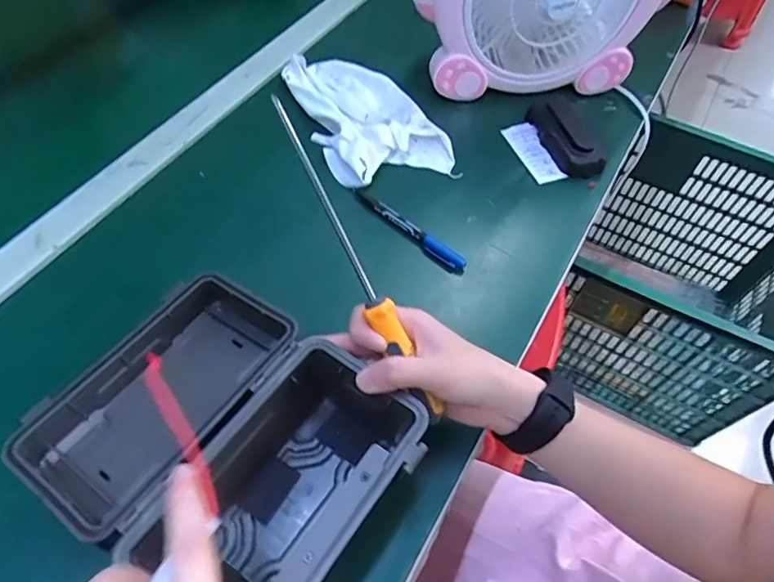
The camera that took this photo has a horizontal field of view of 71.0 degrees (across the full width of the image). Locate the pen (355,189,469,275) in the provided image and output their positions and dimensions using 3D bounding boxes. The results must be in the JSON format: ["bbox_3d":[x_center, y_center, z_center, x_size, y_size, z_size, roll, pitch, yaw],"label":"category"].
[{"bbox_3d":[0.020,-0.061,0.525,0.136,0.011,0.013,36,62,19],"label":"pen"}]

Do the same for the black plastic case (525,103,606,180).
[{"bbox_3d":[0.186,-0.167,0.592,0.036,0.029,0.111,-27,62,-19],"label":"black plastic case"}]

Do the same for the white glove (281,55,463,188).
[{"bbox_3d":[-0.028,-0.203,0.601,0.124,0.025,0.219,-22,61,-16],"label":"white glove"}]

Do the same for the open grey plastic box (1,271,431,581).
[{"bbox_3d":[-0.103,0.106,0.362,0.216,0.083,0.170,30,60,16],"label":"open grey plastic box"}]

